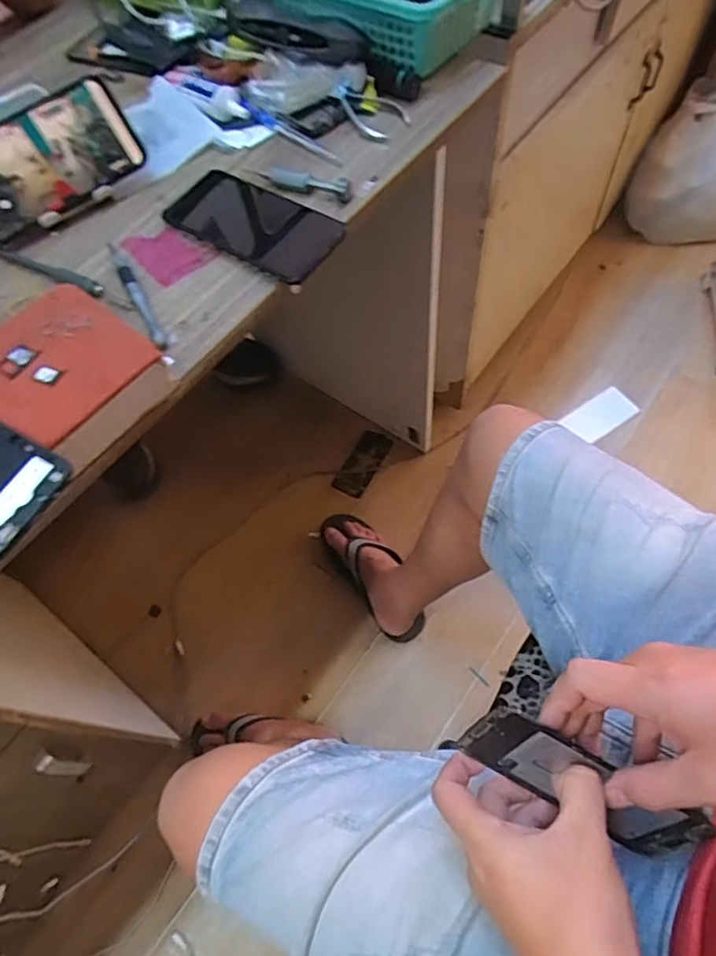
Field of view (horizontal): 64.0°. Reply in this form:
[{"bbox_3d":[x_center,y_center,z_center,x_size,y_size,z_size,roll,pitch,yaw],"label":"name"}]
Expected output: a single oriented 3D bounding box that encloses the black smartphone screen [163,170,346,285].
[{"bbox_3d":[-0.091,-0.222,0.495,0.178,0.014,0.083,31,75,23],"label":"black smartphone screen"}]

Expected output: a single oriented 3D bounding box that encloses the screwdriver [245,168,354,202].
[{"bbox_3d":[-0.055,-0.265,0.508,0.104,0.018,0.014,19,65,16],"label":"screwdriver"}]

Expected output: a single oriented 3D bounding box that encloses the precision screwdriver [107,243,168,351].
[{"bbox_3d":[-0.182,-0.152,0.466,0.010,0.011,0.136,-28,62,-9],"label":"precision screwdriver"}]

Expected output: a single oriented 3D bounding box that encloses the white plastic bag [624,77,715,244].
[{"bbox_3d":[0.823,-0.719,1.357,0.296,0.255,0.216,29,68,20],"label":"white plastic bag"}]

